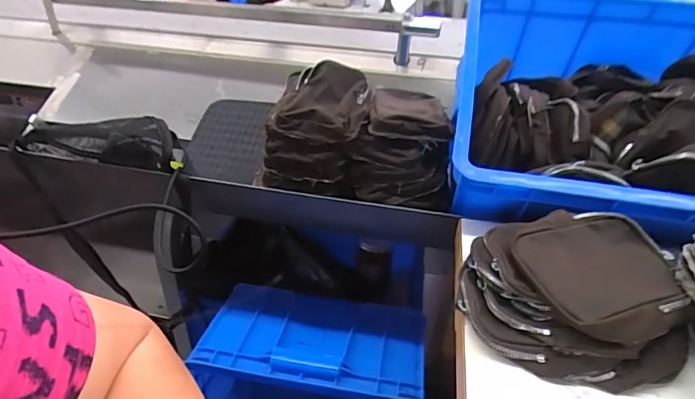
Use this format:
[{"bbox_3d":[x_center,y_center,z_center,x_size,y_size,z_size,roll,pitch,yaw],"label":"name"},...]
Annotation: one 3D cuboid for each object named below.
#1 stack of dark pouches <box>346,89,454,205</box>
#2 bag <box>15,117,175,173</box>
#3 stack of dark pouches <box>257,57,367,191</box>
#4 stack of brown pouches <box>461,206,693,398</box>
[{"bbox_3d":[0.083,-0.079,0.624,0.131,0.101,0.160,10,34,12],"label":"stack of dark pouches"},{"bbox_3d":[-0.361,-0.090,0.662,0.249,0.058,0.053,8,34,10],"label":"bag"},{"bbox_3d":[-0.044,-0.109,0.636,0.140,0.123,0.144,5,33,4],"label":"stack of dark pouches"},{"bbox_3d":[0.207,0.085,0.420,0.187,0.065,0.157,6,33,6],"label":"stack of brown pouches"}]

